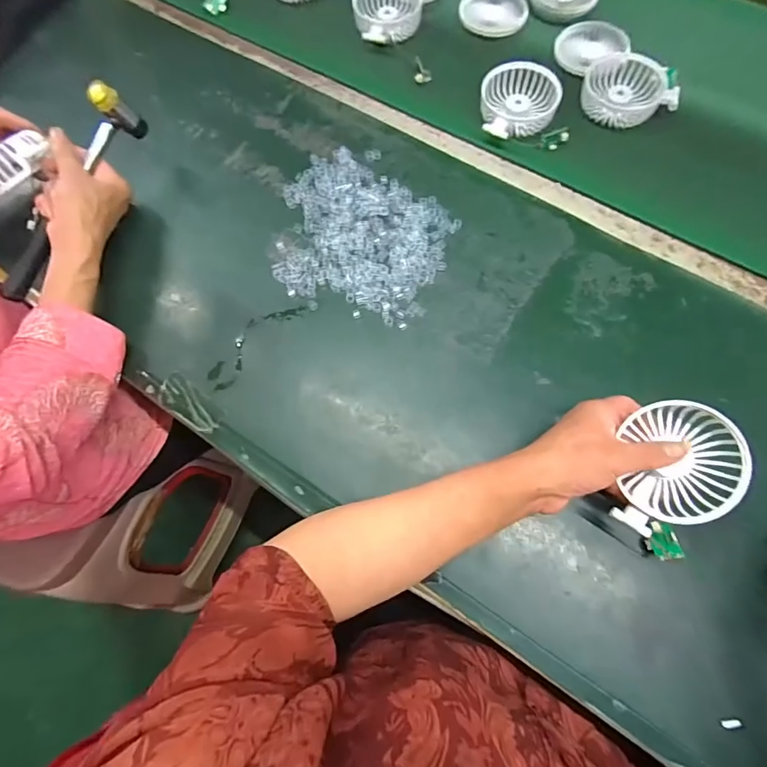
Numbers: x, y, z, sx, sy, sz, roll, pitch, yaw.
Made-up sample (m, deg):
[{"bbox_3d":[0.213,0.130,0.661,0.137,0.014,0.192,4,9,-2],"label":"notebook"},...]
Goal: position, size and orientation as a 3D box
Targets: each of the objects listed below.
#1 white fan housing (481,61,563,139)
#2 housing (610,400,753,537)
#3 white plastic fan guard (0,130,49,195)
[{"bbox_3d":[0.161,-0.328,0.526,0.089,0.029,0.097,7,71,5],"label":"white fan housing"},{"bbox_3d":[0.229,0.065,0.346,0.085,0.033,0.099,-2,79,31],"label":"housing"},{"bbox_3d":[-0.381,-0.226,0.460,0.079,0.024,0.029,-49,116,-11],"label":"white plastic fan guard"}]

